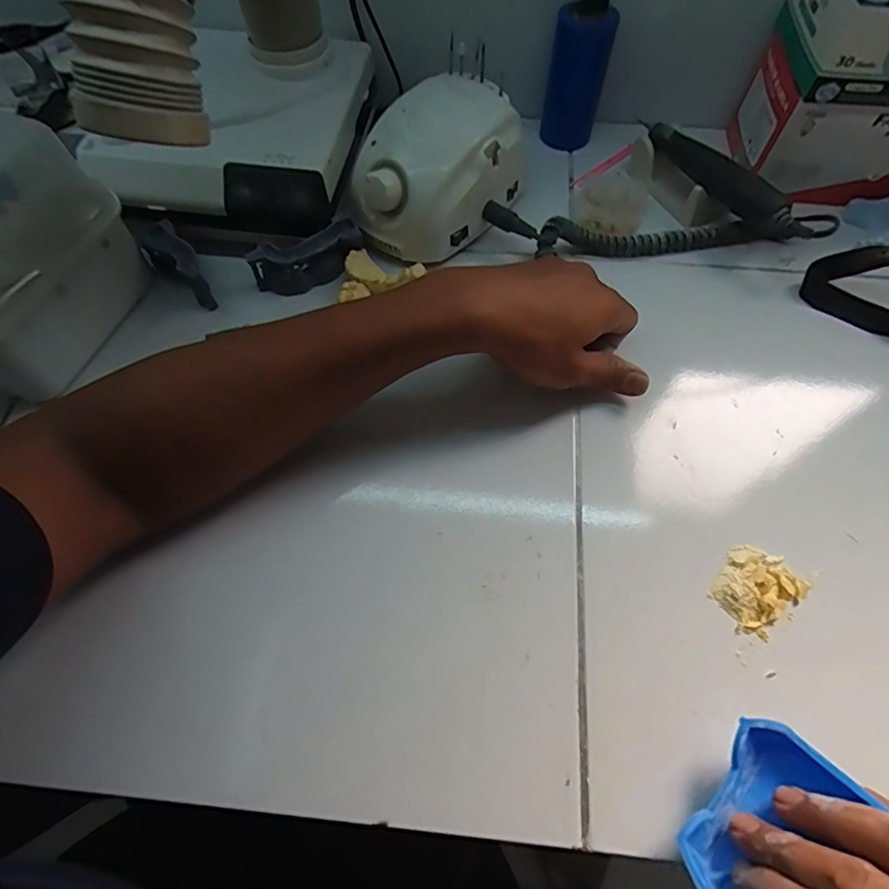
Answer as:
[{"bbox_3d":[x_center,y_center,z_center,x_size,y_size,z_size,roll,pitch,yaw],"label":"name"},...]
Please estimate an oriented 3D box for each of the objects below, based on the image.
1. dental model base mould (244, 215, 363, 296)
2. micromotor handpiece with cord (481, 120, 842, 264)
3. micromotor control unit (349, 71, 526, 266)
[{"bbox_3d":[-0.107,-0.146,0.408,0.086,0.036,0.026,-25,65,-12],"label":"dental model base mould"},{"bbox_3d":[0.166,-0.210,0.433,0.261,0.050,0.141,2,63,1],"label":"micromotor handpiece with cord"},{"bbox_3d":[-0.006,-0.219,0.415,0.094,0.073,0.133,33,68,16],"label":"micromotor control unit"}]

